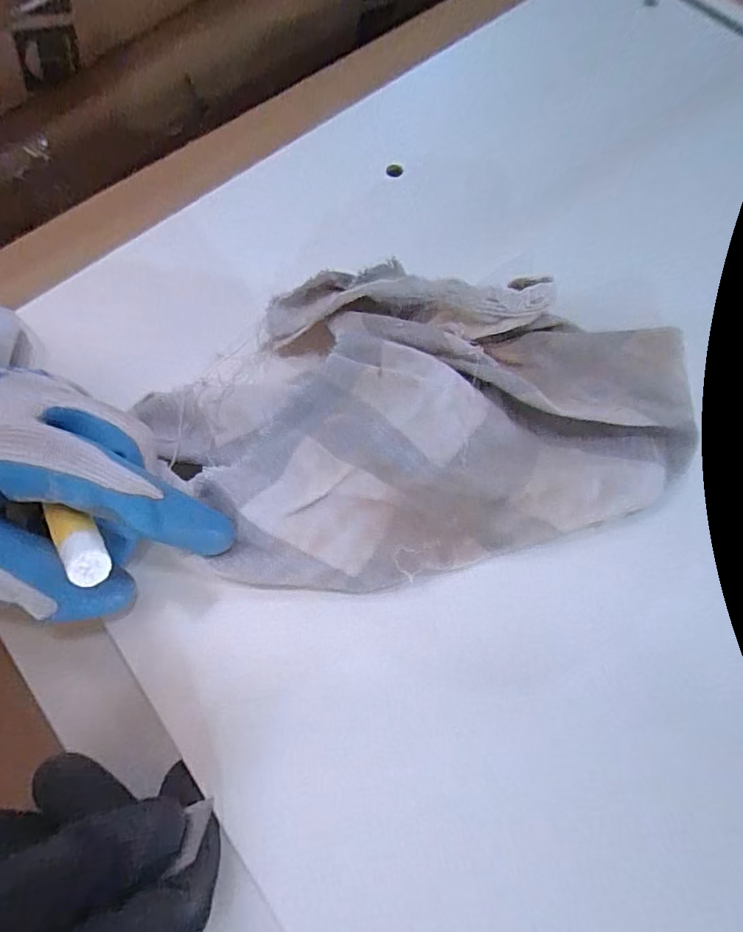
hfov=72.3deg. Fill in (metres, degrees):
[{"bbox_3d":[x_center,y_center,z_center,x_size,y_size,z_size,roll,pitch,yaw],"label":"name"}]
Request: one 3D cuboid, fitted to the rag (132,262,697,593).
[{"bbox_3d":[0.016,-0.030,0.218,0.213,0.045,0.147,-15,72,-4],"label":"rag"}]

